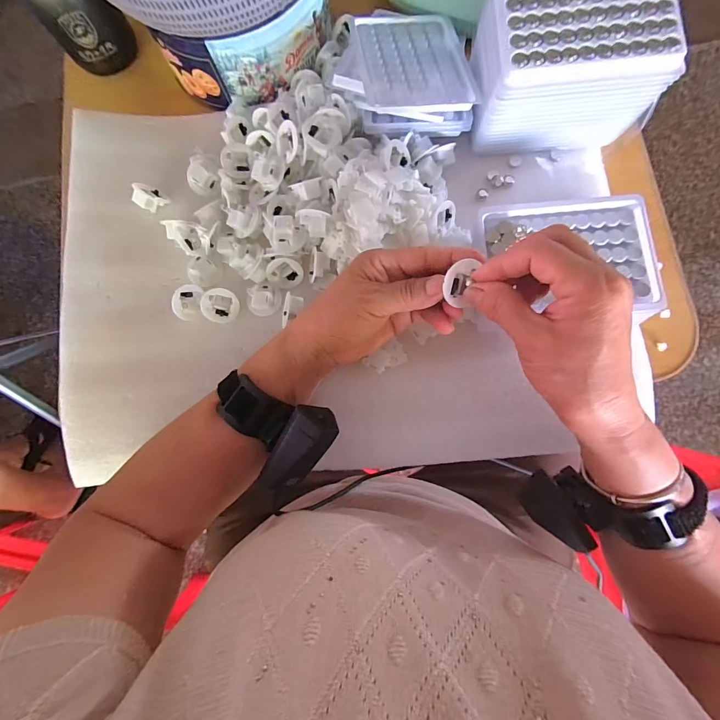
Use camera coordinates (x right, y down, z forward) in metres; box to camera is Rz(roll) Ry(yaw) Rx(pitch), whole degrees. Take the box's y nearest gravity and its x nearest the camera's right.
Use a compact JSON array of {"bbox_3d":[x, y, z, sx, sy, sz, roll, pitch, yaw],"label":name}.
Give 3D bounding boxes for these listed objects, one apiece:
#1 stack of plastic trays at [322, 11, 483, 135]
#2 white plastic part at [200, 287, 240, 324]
[{"bbox_3d":[0.034,-0.269,0.323,0.116,0.036,0.132,-9,81,3],"label":"stack of plastic trays"},{"bbox_3d":[-0.130,-0.052,0.336,0.032,0.018,0.032,-8,116,-16],"label":"white plastic part"}]

